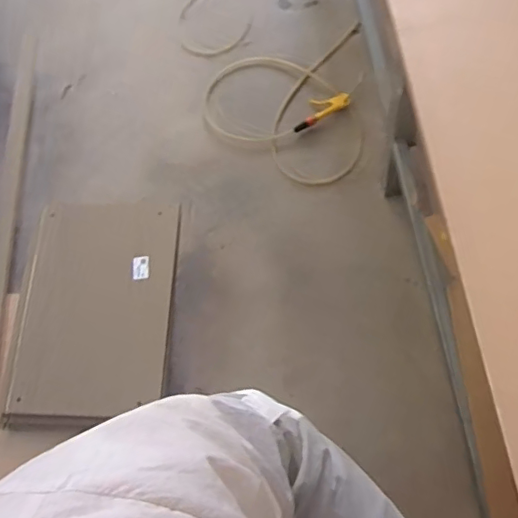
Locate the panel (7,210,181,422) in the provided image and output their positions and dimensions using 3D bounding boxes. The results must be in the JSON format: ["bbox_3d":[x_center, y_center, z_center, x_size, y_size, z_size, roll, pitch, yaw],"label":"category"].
[{"bbox_3d":[-0.420,0.122,1.443,0.389,0.030,0.562,0,70,8],"label":"panel"}]

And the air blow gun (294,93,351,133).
[{"bbox_3d":[0.189,-0.473,1.755,0.200,0.031,0.081,-29,69,-3],"label":"air blow gun"}]

